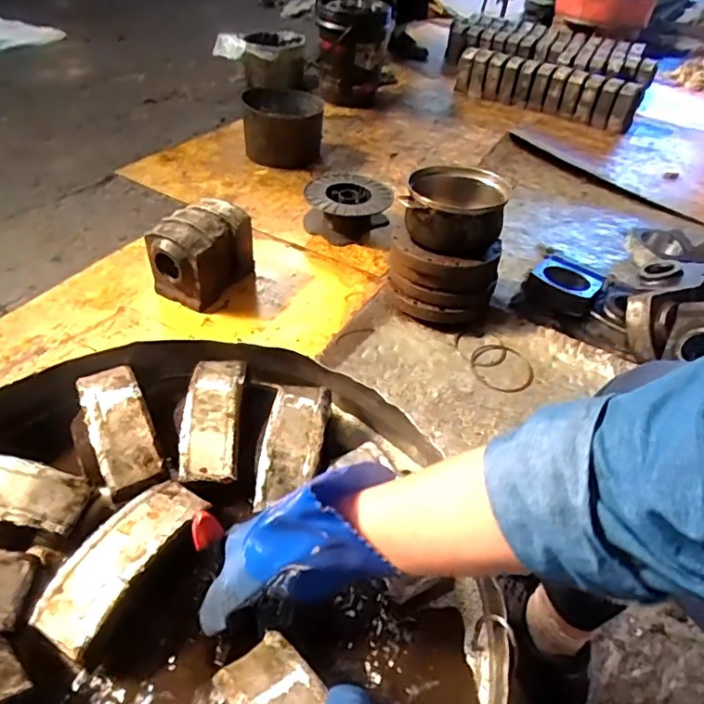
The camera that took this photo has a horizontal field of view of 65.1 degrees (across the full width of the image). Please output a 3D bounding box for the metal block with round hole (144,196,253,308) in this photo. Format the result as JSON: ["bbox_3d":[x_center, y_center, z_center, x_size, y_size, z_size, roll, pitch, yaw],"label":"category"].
[{"bbox_3d":[-0.346,-0.233,1.283,0.162,0.162,0.200,22,49,21],"label":"metal block with round hole"}]

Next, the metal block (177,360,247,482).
[{"bbox_3d":[-0.149,0.067,0.596,0.059,0.031,0.146,2,43,-6],"label":"metal block"}]

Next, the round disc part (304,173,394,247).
[{"bbox_3d":[-0.014,-0.392,1.499,0.228,0.113,0.225,0,45,0],"label":"round disc part"}]

